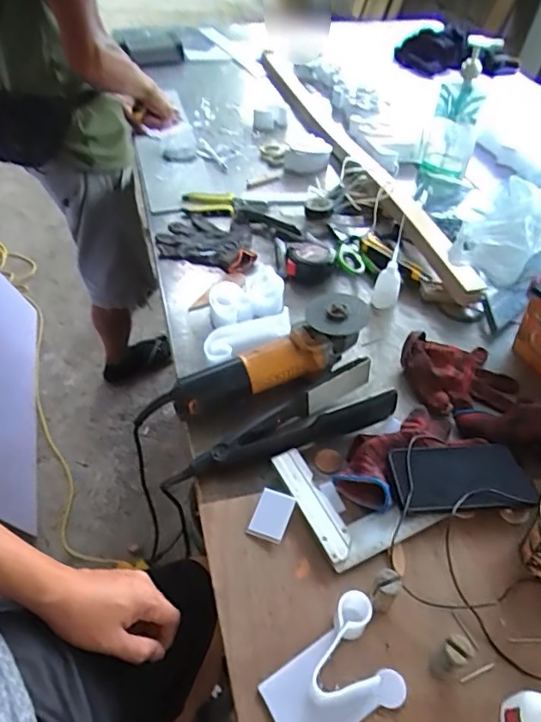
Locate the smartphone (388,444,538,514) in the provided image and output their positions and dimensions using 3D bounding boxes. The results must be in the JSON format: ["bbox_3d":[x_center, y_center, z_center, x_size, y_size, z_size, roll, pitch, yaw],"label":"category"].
[{"bbox_3d":[0.216,0.129,0.613,0.155,0.014,0.077,-4,46,-4],"label":"smartphone"}]

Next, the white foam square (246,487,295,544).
[{"bbox_3d":[0.001,0.170,0.590,0.039,0.010,0.053,17,48,15],"label":"white foam square"}]

